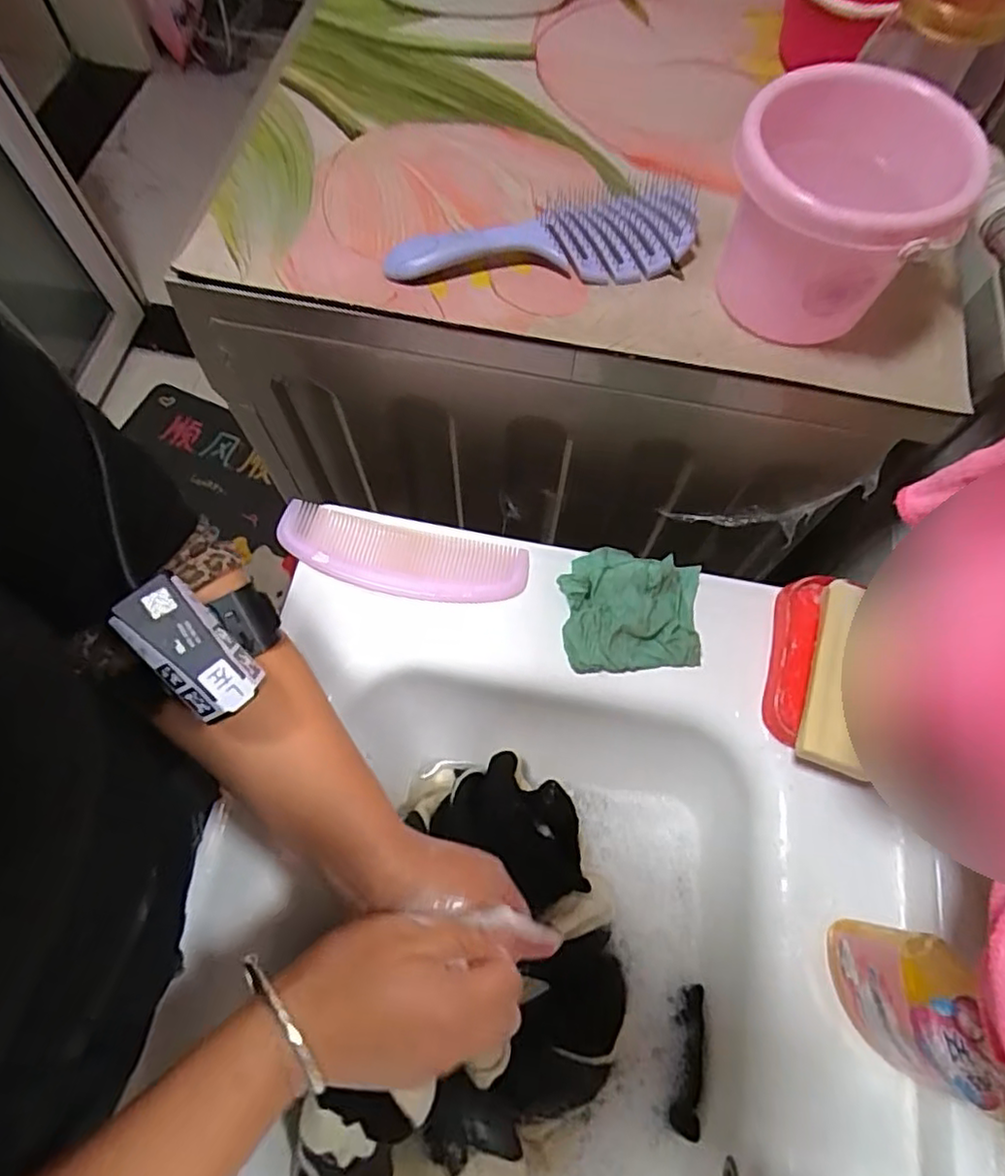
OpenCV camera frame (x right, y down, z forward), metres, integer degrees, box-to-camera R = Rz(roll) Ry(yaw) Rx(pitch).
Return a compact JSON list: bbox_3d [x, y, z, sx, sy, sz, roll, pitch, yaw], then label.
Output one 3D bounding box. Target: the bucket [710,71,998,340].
[{"bbox_3d":[0.200,-0.220,0.398,0.125,0.121,0.117,1,67,-1],"label":"bucket"}]

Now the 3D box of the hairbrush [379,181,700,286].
[{"bbox_3d":[0.026,-0.247,0.451,0.211,0.029,0.072,-6,68,-4],"label":"hairbrush"}]

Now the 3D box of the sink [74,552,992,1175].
[{"bbox_3d":[0.020,0.340,0.417,0.467,0.130,0.717,10,67,3],"label":"sink"}]

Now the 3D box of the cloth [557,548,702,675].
[{"bbox_3d":[0.099,0.014,0.491,0.105,0.035,0.094,-3,67,-3],"label":"cloth"}]

